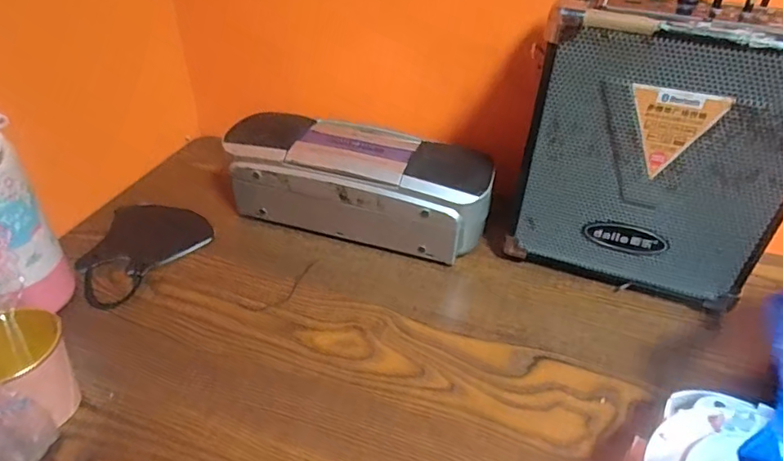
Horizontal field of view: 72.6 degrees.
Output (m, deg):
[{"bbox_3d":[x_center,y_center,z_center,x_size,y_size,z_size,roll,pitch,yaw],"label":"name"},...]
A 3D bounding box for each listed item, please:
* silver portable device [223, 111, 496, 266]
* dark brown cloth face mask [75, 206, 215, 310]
[{"bbox_3d":[-0.034,-0.048,0.568,0.274,0.102,0.100,11,39,10],"label":"silver portable device"},{"bbox_3d":[-0.258,0.014,0.536,0.090,0.036,0.137,22,42,23],"label":"dark brown cloth face mask"}]

